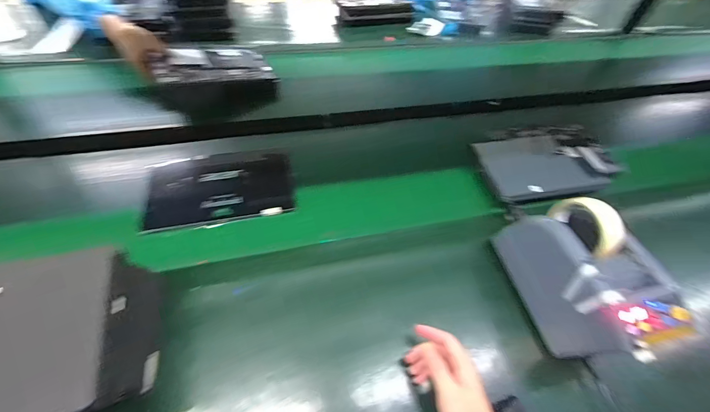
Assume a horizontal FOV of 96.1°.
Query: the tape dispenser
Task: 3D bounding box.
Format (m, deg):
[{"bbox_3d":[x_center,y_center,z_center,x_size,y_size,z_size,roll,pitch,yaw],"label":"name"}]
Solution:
[{"bbox_3d":[0.313,0.094,0.456,0.107,0.150,0.220,-11,54,-14],"label":"tape dispenser"}]

